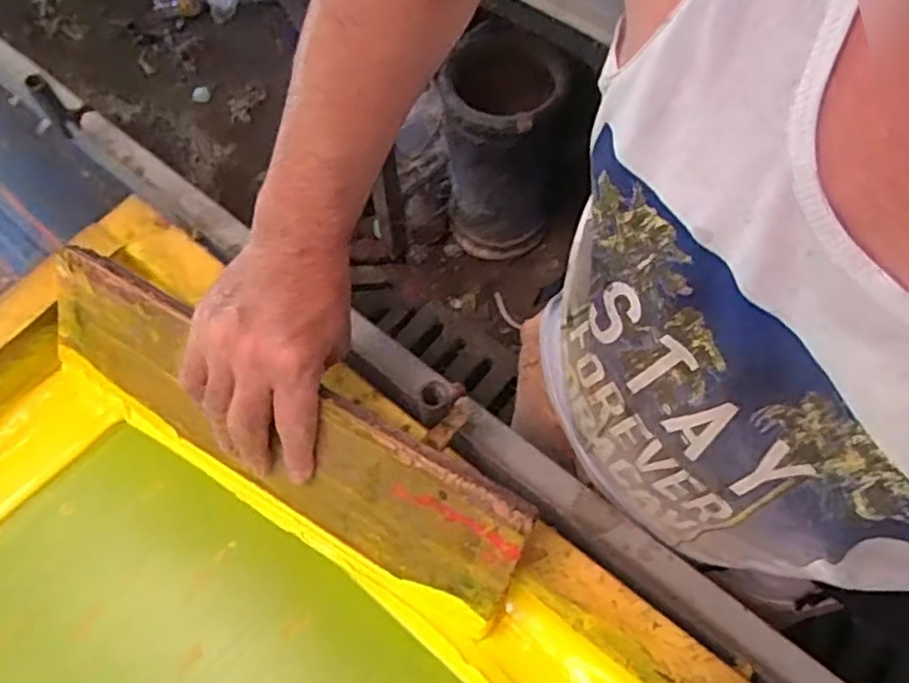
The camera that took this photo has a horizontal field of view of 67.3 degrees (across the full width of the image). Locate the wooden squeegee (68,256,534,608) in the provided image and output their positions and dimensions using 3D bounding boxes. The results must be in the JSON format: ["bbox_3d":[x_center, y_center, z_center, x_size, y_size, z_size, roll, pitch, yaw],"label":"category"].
[{"bbox_3d":[-0.129,0.057,0.467,0.377,0.101,0.012,28,33,15],"label":"wooden squeegee"}]

